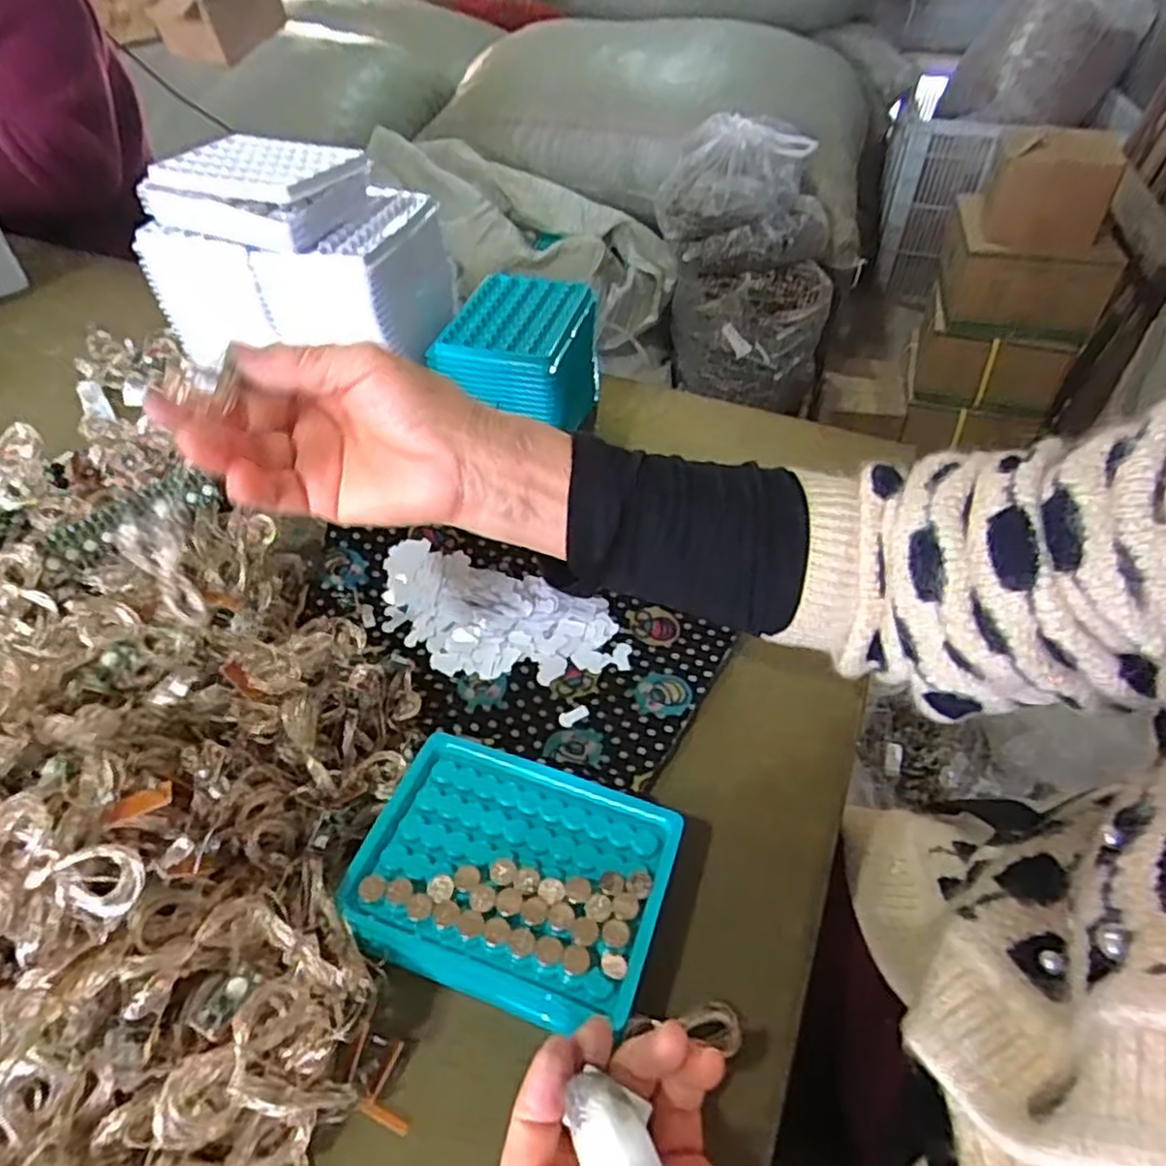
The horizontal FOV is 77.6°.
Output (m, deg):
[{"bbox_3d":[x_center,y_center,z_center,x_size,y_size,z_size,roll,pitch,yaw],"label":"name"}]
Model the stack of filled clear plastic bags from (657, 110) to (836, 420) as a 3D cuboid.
[{"bbox_3d":[0.366,-0.703,1.652,0.386,0.536,0.342,8,46,6],"label":"stack of filled clear plastic bags"}]

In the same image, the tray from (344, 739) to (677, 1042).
[{"bbox_3d":[-0.032,0.135,0.333,0.133,0.034,0.100,16,47,13],"label":"tray"}]

